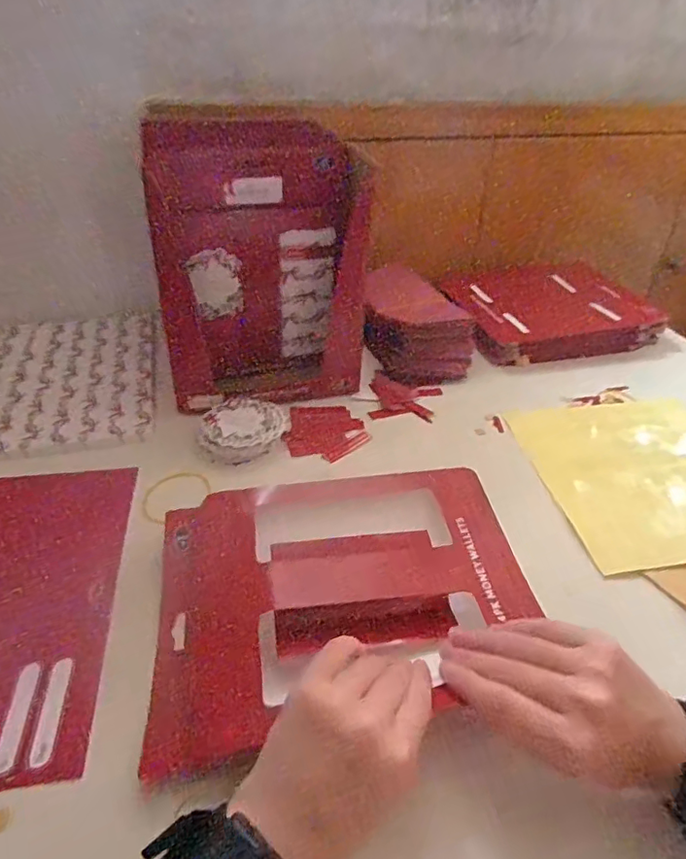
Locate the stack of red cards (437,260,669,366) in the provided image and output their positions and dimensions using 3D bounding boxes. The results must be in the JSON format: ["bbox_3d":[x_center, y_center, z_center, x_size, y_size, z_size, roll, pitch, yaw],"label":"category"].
[{"bbox_3d":[0.291,-0.168,0.763,0.278,0.058,0.185,-9,37,-14],"label":"stack of red cards"}]

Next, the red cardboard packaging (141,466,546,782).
[{"bbox_3d":[-0.001,0.111,0.383,0.255,0.040,0.183,-5,36,-10],"label":"red cardboard packaging"}]

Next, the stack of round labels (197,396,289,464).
[{"bbox_3d":[-0.099,-0.002,0.528,0.075,0.020,0.085,20,40,23],"label":"stack of round labels"}]

